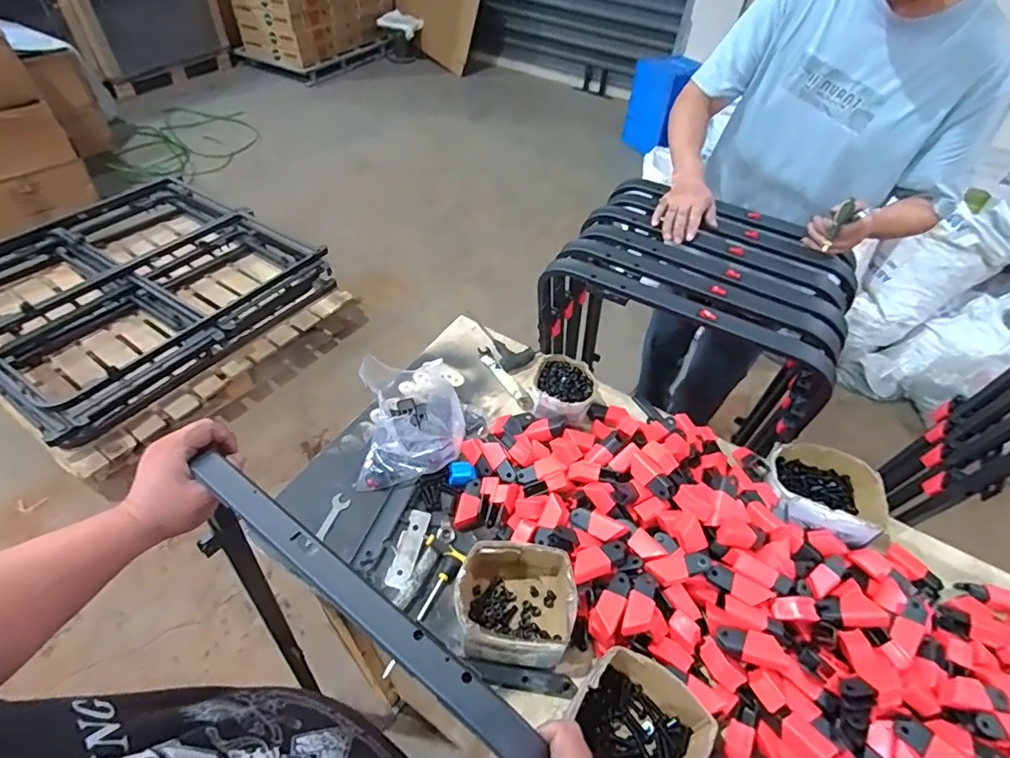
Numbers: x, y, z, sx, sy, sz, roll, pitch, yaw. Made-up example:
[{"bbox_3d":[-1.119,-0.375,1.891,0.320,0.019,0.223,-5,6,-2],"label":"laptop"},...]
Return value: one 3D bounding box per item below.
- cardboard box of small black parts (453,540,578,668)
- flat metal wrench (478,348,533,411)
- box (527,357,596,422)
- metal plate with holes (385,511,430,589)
[{"bbox_3d":[0.013,0.304,0.709,0.157,0.080,0.150,3,48,-3],"label":"cardboard box of small black parts"},{"bbox_3d":[-0.001,-0.005,1.026,0.033,0.015,0.178,-22,54,-23],"label":"flat metal wrench"},{"bbox_3d":[0.109,0.026,0.975,0.118,0.064,0.142,4,48,-2],"label":"box"},{"bbox_3d":[-0.148,0.257,0.785,0.039,0.008,0.121,13,48,6],"label":"metal plate with holes"}]

